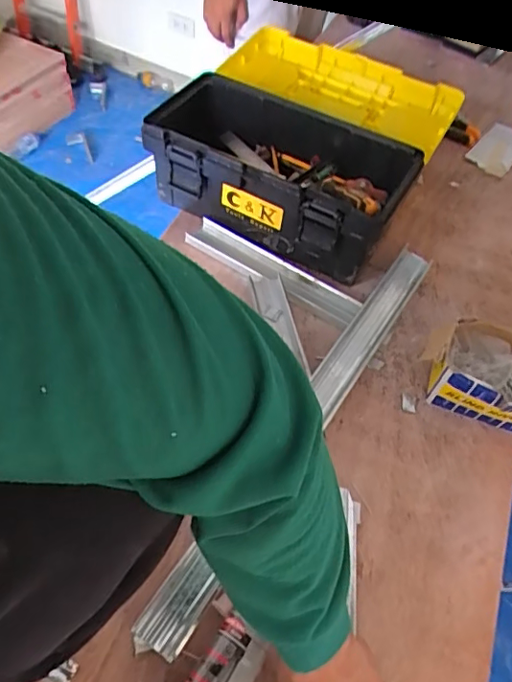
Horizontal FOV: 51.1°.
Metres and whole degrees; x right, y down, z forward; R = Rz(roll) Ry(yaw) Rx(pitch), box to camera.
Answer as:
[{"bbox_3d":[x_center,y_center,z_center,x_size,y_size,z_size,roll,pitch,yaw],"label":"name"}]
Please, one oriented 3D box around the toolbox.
[{"bbox_3d":[0.081,-0.348,0.905,0.417,0.177,0.417,24,56,11],"label":"toolbox"}]

